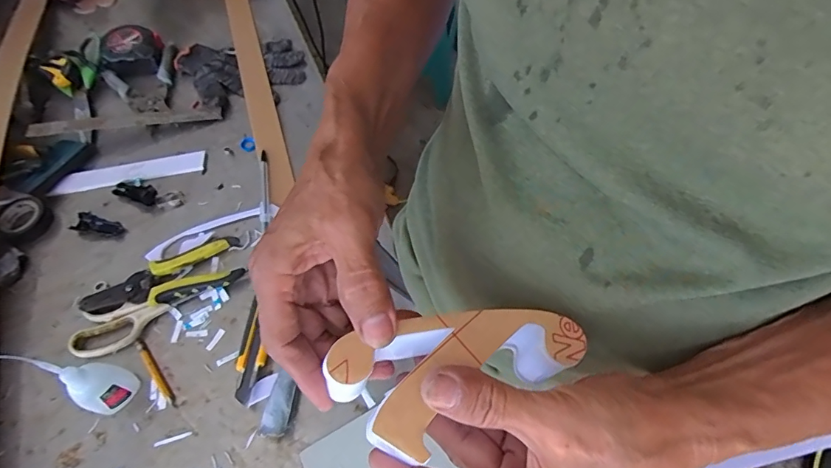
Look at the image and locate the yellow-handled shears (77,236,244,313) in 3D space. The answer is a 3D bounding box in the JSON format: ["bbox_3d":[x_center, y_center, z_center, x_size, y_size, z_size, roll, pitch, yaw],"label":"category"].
[{"bbox_3d":[-0.288,0.049,0.522,0.167,0.022,0.068,-17,60,-8],"label":"yellow-handled shears"}]

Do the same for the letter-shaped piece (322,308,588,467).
[{"bbox_3d":[0.024,0.078,0.247,0.133,0.044,0.059,-10,58,-19],"label":"letter-shaped piece"}]

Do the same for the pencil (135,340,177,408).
[{"bbox_3d":[-0.270,0.143,0.471,0.009,0.009,0.088,-38,65,-19],"label":"pencil"}]

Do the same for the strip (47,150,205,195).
[{"bbox_3d":[-0.385,-0.083,0.613,0.192,0.009,0.031,-13,59,-5],"label":"strip"}]

